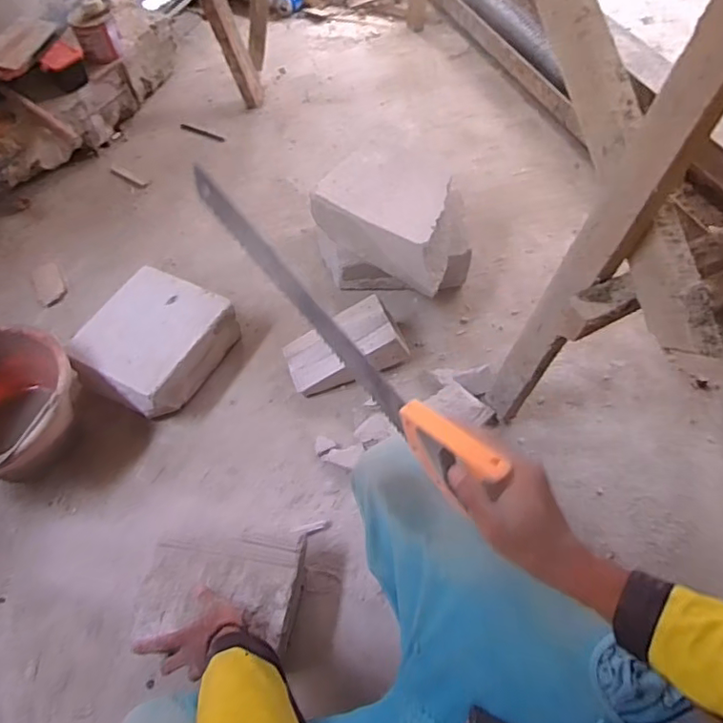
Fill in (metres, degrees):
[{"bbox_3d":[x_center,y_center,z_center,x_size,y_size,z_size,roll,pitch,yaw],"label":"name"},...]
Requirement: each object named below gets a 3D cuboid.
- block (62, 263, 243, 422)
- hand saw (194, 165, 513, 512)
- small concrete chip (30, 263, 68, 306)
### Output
[{"bbox_3d":[-0.366,-0.036,1.009,0.204,0.120,0.234,25,61,16],"label":"block"},{"bbox_3d":[-0.036,-0.043,0.581,0.027,0.106,0.457,-36,70,-18],"label":"hand saw"},{"bbox_3d":[-0.642,-0.162,1.159,0.055,0.005,0.113,-27,62,-14],"label":"small concrete chip"}]

